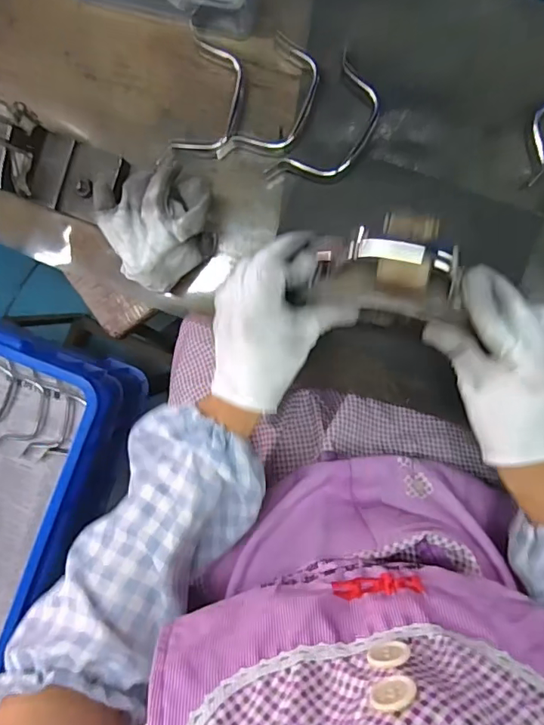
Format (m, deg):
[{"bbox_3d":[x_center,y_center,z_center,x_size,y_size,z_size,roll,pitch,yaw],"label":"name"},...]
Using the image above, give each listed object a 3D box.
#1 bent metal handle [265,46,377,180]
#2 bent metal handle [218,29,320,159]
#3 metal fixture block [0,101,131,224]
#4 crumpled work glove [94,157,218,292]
[{"bbox_3d":[0.053,-0.199,0.418,0.057,0.028,0.126,31,97,3],"label":"bent metal handle"},{"bbox_3d":[0.003,-0.215,0.426,0.053,0.018,0.111,29,97,4],"label":"bent metal handle"},{"bbox_3d":[-0.181,-0.162,0.421,0.096,0.079,0.063,21,94,4],"label":"metal fixture block"},{"bbox_3d":[-0.088,-0.117,0.421,0.085,0.067,0.090,0,93,5],"label":"crumpled work glove"}]

